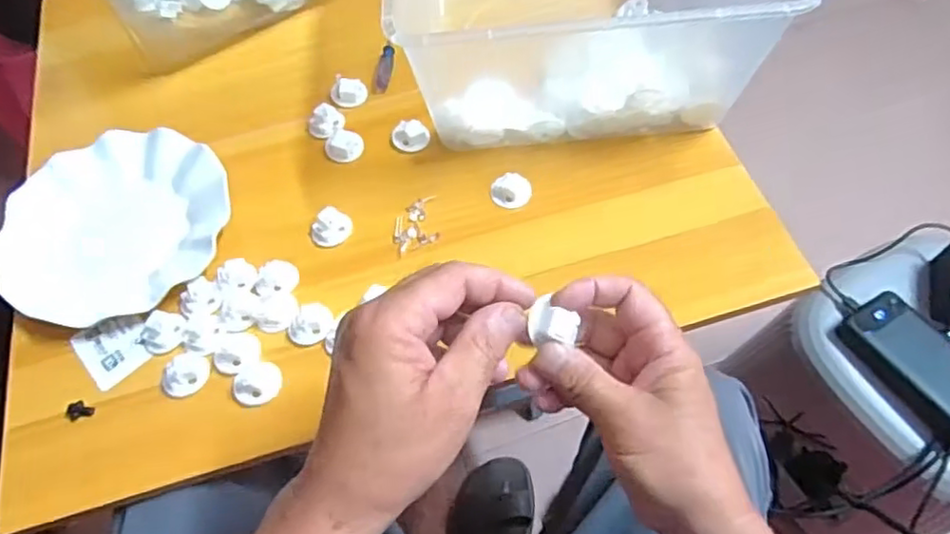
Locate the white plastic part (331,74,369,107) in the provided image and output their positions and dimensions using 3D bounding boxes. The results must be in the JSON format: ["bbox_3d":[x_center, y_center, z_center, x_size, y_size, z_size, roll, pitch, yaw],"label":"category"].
[{"bbox_3d":[-0.118,-0.165,0.599,0.032,0.019,0.028,-11,59,-3],"label":"white plastic part"}]

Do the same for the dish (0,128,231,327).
[{"bbox_3d":[-0.290,-0.038,0.523,0.170,0.023,0.177,-1,59,3],"label":"dish"}]

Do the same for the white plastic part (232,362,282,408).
[{"bbox_3d":[-0.156,0.084,0.461,0.034,0.009,0.030,-29,62,-13],"label":"white plastic part"}]

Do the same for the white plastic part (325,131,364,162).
[{"bbox_3d":[-0.116,-0.107,0.568,0.032,0.014,0.025,-4,59,1],"label":"white plastic part"}]

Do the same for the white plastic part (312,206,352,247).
[{"bbox_3d":[-0.117,-0.032,0.521,0.026,0.015,0.032,33,67,20],"label":"white plastic part"}]

